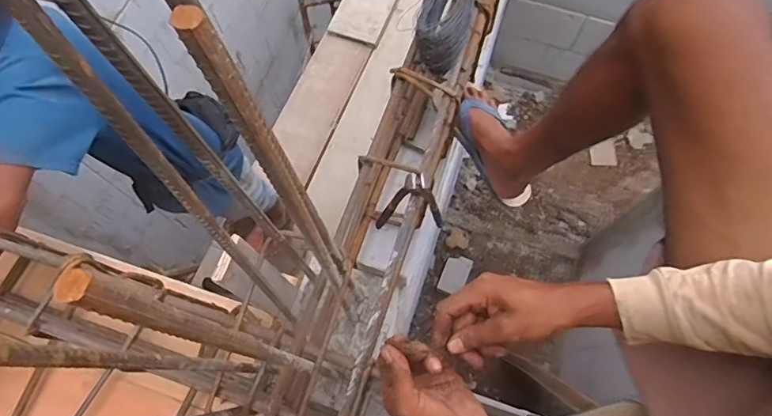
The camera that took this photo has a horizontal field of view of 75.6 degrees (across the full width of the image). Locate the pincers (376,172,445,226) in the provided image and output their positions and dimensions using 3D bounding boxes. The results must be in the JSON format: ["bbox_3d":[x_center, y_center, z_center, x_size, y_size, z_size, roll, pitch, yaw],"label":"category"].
[{"bbox_3d":[0.036,-0.007,0.734,0.102,0.196,0.026,11,70,5],"label":"pincers"}]

